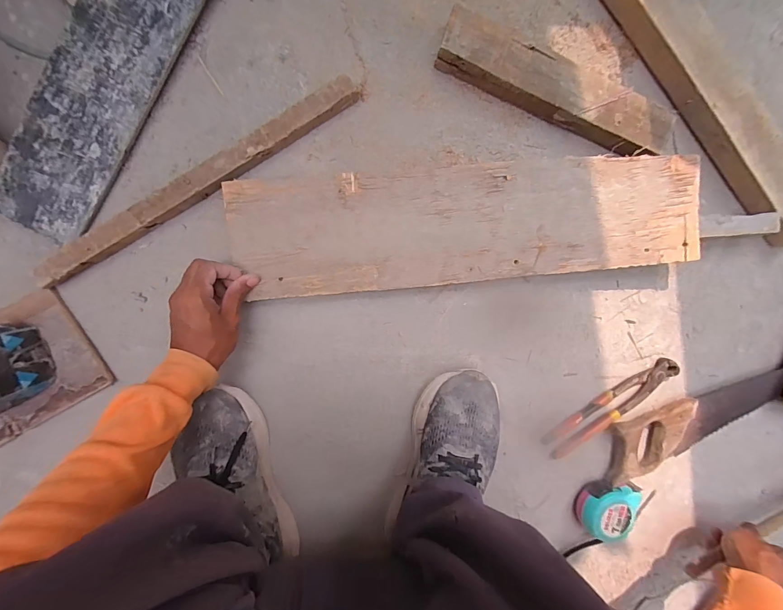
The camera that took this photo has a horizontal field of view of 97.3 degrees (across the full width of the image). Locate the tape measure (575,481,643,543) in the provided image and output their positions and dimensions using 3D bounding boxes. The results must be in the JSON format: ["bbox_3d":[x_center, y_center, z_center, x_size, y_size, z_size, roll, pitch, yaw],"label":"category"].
[{"bbox_3d":[0.315,0.297,0.505,0.078,0.045,0.079,8,96,-5],"label":"tape measure"}]

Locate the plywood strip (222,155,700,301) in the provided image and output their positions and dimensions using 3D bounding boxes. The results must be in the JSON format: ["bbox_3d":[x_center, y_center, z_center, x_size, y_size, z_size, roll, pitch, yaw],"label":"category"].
[{"bbox_3d":[0.096,-0.101,0.434,0.574,0.010,0.144,-5,97,-2],"label":"plywood strip"}]

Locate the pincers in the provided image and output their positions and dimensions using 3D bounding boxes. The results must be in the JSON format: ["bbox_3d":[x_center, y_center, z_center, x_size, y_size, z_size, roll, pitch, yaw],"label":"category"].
[{"bbox_3d":[0.317,0.149,0.498,0.211,0.018,0.044,-34,97,0],"label":"pincers"}]

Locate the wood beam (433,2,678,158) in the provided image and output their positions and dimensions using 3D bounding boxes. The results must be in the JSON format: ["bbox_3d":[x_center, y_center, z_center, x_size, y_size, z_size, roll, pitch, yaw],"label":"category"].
[{"bbox_3d":[0.215,-0.265,0.433,0.330,0.044,0.072,20,95,-6],"label":"wood beam"}]

